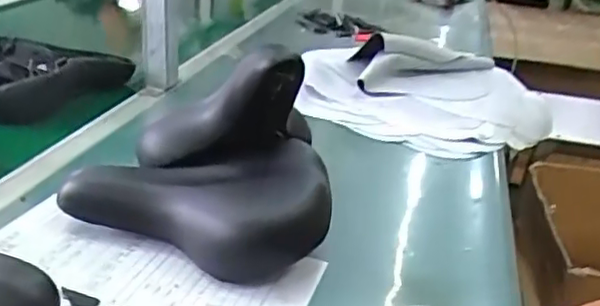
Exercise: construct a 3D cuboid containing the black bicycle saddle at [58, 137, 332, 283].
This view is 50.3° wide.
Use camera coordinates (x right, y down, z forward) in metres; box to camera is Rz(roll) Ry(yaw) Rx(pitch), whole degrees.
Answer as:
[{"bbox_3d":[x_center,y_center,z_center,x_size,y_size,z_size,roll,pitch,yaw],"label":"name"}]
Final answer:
[{"bbox_3d":[-0.091,0.053,0.573,0.233,0.074,0.128,-3,25,-17],"label":"black bicycle saddle"}]

